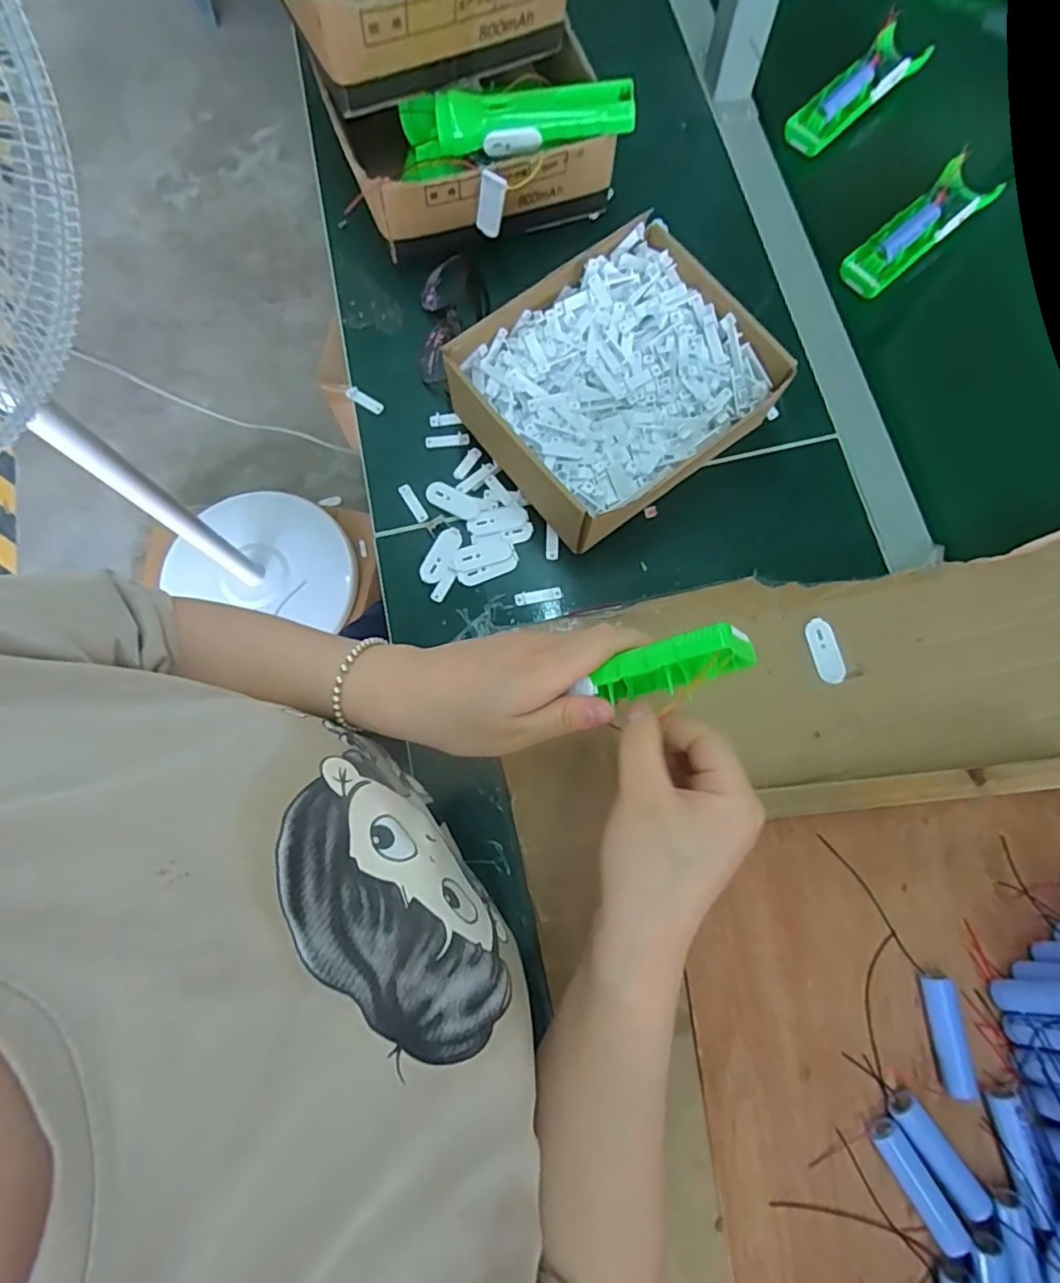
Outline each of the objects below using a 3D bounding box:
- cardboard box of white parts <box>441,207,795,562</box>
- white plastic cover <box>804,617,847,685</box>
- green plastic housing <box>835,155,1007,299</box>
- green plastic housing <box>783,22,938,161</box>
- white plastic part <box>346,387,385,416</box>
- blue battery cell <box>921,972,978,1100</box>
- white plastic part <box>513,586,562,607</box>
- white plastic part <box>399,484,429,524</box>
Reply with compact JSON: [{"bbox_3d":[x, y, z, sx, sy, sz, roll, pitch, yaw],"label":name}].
[{"bbox_3d":[0.069,-0.200,0.484,0.216,0.076,0.187,-36,78,-8],"label":"cardboard box of white parts"},{"bbox_3d":[0.224,0.007,0.455,0.020,0.004,0.049,-17,76,-4],"label":"white plastic cover"},{"bbox_3d":[0.349,-0.372,0.538,0.155,0.030,0.048,-41,79,-9],"label":"green plastic housing"},{"bbox_3d":[0.314,-0.530,0.576,0.150,0.028,0.046,-43,79,-9],"label":"green plastic housing"},{"bbox_3d":[-0.145,-0.213,0.528,0.036,0.007,0.011,33,78,8],"label":"white plastic part"},{"bbox_3d":[0.263,0.248,0.380,0.018,0.019,0.068,-4,76,-1],"label":"blue battery cell"},{"bbox_3d":[0.007,-0.036,0.483,0.038,0.004,0.011,-11,76,-2],"label":"white plastic part"},{"bbox_3d":[-0.098,-0.116,0.505,0.010,0.005,0.037,-32,78,-7],"label":"white plastic part"}]

